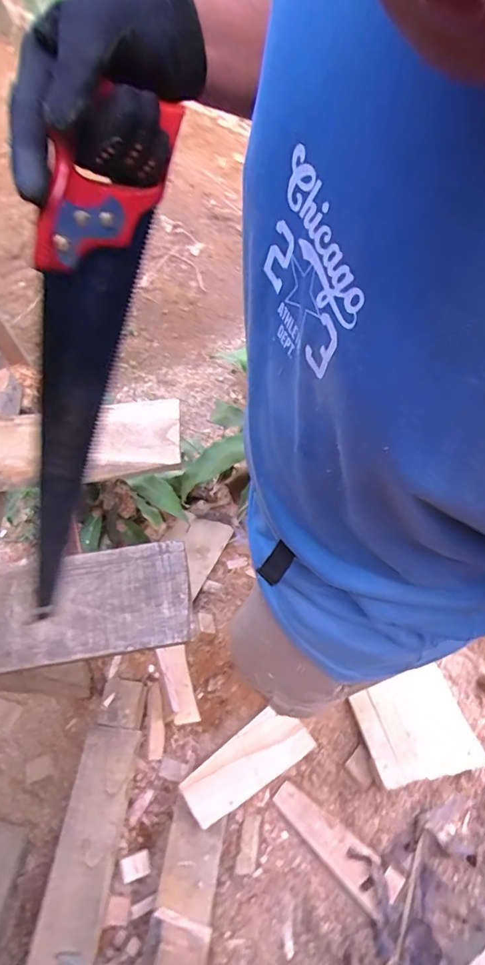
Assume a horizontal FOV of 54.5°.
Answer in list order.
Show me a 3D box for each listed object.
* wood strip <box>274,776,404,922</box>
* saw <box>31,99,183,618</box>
[{"bbox_3d":[0.207,0.822,1.071,0.311,0.015,0.093,36,69,19],"label":"wood strip"},{"bbox_3d":[-0.141,-0.072,0.392,0.038,0.425,0.086,23,21,14],"label":"saw"}]

